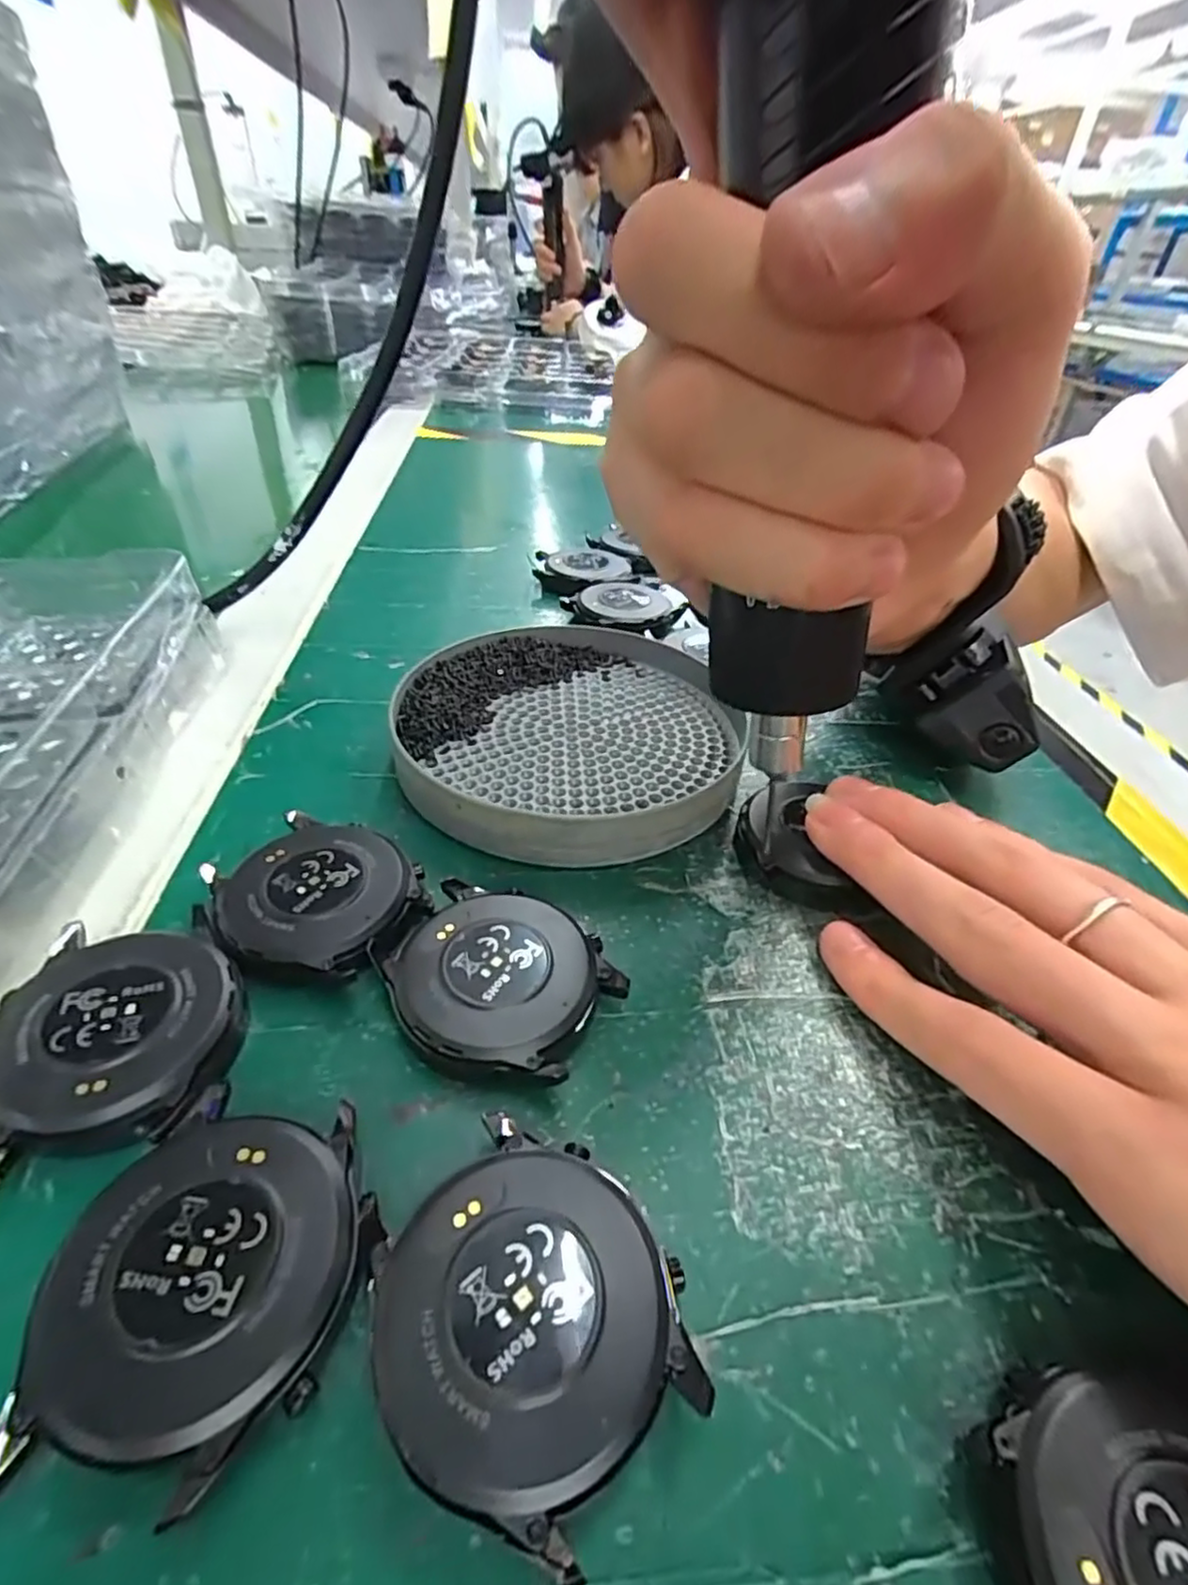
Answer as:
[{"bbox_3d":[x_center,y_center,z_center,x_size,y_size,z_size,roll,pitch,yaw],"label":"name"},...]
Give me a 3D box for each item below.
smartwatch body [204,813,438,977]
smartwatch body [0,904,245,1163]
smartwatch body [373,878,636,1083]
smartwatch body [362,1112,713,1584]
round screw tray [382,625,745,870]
[{"bbox_3d":[-0.068,0.025,0.166,0.053,0.010,0.044,28,46,28],"label":"smartwatch body"},{"bbox_3d":[-0.095,0.047,0.135,0.043,0.010,0.049,-12,42,-16],"label":"smartwatch body"},{"bbox_3d":[-0.023,0.042,0.152,0.049,0.011,0.043,28,46,28],"label":"smartwatch body"},{"bbox_3d":[-0.011,0.080,0.105,0.043,0.011,0.050,-30,49,-33],"label":"smartwatch body"},{"bbox_3d":[-0.008,-0.021,0.223,0.108,0.018,0.114,2,39,-2],"label":"round screw tray"}]

